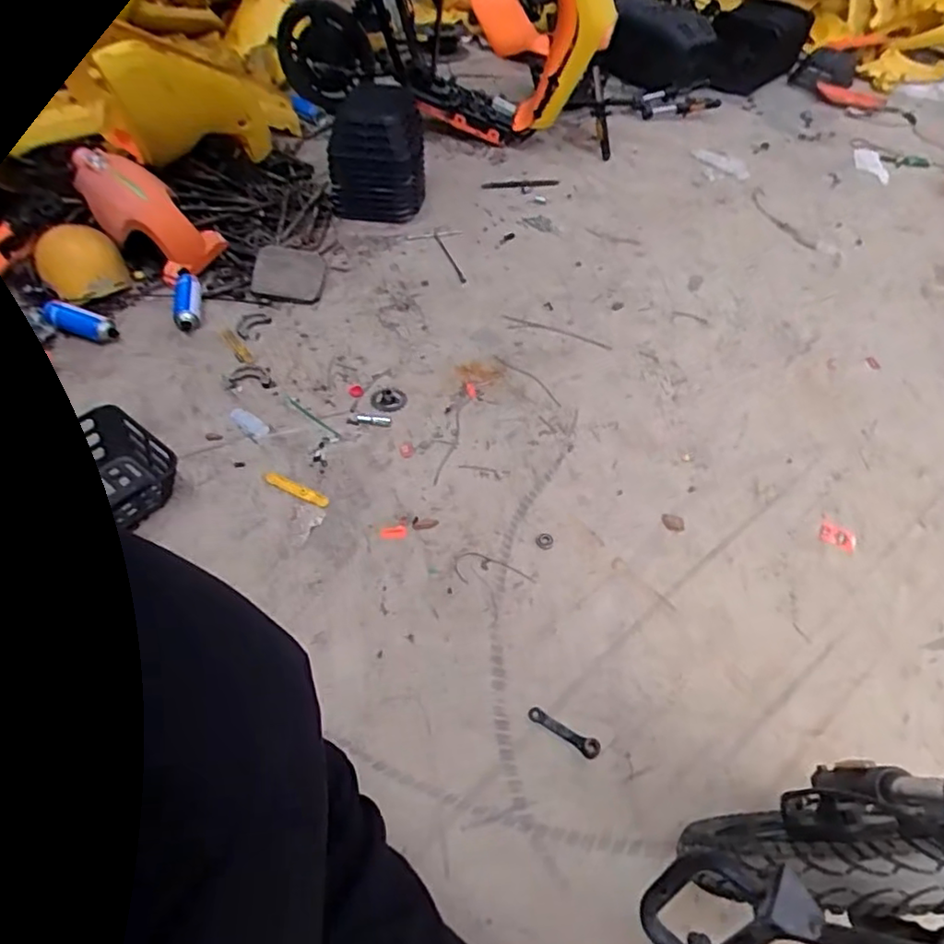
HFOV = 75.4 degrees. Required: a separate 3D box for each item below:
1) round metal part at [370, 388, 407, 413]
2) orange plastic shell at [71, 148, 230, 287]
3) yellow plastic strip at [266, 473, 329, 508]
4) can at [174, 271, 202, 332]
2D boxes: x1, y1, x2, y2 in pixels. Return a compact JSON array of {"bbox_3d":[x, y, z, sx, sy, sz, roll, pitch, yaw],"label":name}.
[{"bbox_3d":[-0.202,-0.176,1.486,0.084,0.007,0.086,2,51,-2],"label":"round metal part"},{"bbox_3d":[-0.882,-0.680,1.629,0.390,0.151,0.179,39,46,-26],"label":"orange plastic shell"},{"bbox_3d":[-0.373,0.038,1.295,0.160,0.010,0.029,23,52,14],"label":"yellow plastic strip"},{"bbox_3d":[-0.748,-0.444,1.596,0.069,0.054,0.158,-7,72,-9],"label":"can"}]

